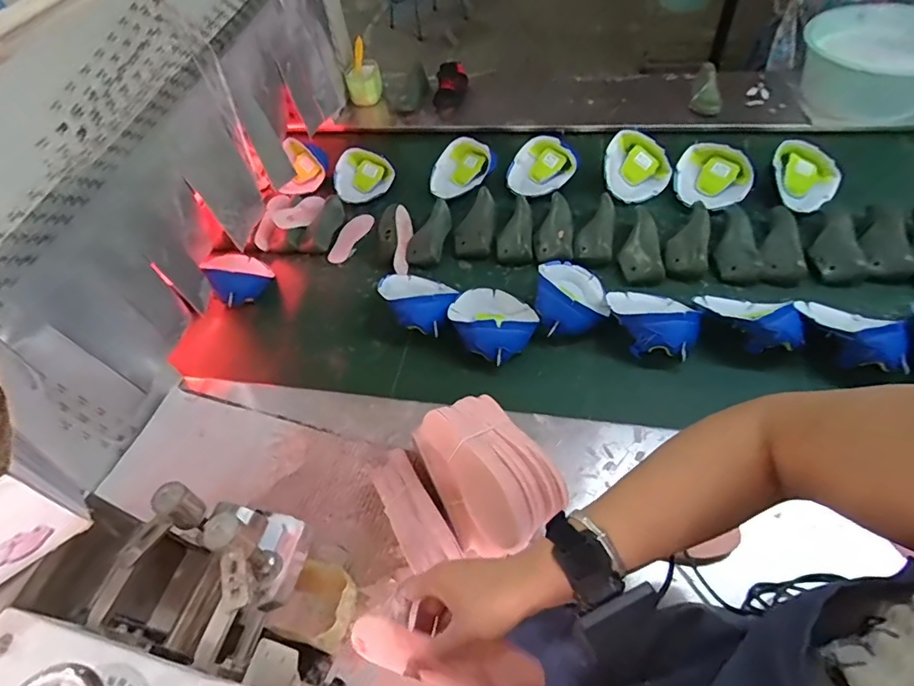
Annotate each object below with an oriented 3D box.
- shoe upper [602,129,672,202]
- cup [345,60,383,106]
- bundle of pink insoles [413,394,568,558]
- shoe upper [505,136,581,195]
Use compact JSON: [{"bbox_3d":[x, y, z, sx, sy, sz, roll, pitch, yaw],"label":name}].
[{"bbox_3d":[0.381,-0.363,1.078,0.137,0.092,0.139,14,55,15],"label":"shoe upper"},{"bbox_3d":[-0.247,-0.700,1.371,0.093,0.078,0.101,-10,53,-3],"label":"cup"},{"bbox_3d":[0.037,0.154,0.593,0.118,0.106,0.167,-30,56,-17],"label":"bundle of pink insoles"},{"bbox_3d":[0.190,-0.386,1.112,0.146,0.084,0.141,10,54,12],"label":"shoe upper"}]

